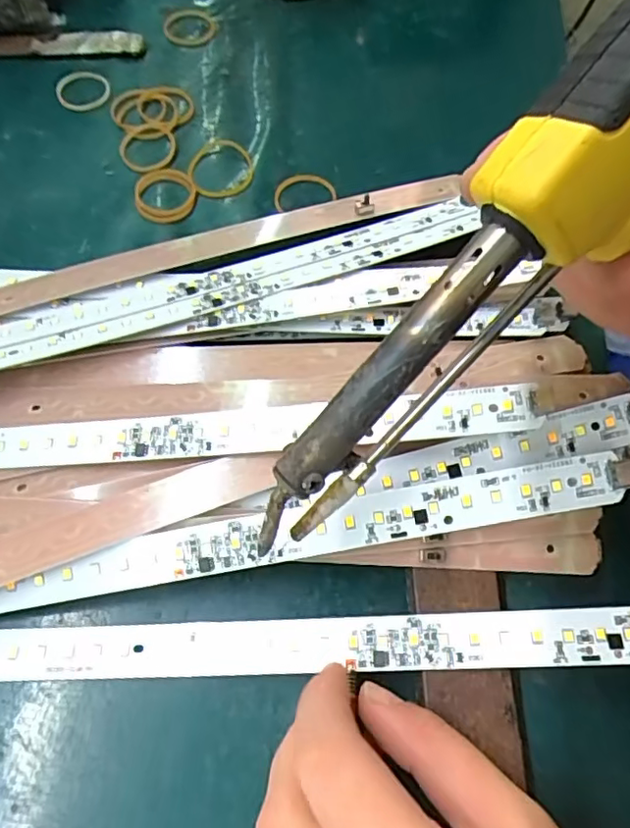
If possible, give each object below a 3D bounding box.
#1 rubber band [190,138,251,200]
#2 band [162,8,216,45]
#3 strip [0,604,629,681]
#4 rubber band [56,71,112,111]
[{"bbox_3d":[-0.050,-0.130,0.312,0.033,0.005,0.039,7,65,1],"label":"rubber band"},{"bbox_3d":[-0.078,-0.239,0.363,0.032,0.004,0.035,2,66,0],"label":"band"},{"bbox_3d":[0.022,0.076,0.196,0.278,0.006,0.018,-4,66,6],"label":"strip"},{"bbox_3d":[-0.131,-0.184,0.334,0.029,0.004,0.032,-18,67,-9],"label":"rubber band"}]

